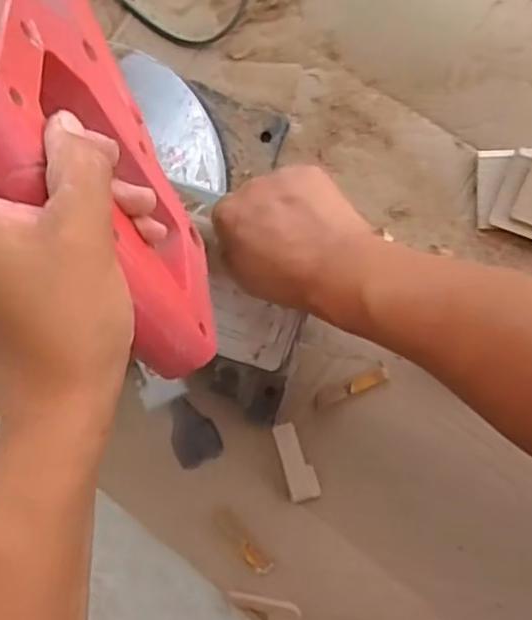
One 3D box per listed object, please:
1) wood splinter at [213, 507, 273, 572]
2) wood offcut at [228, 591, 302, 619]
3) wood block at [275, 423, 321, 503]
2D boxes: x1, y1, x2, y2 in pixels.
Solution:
[{"bbox_3d":[-0.021,0.211,0.608,0.019,0.005,0.072,-39,83,6],"label":"wood splinter"},{"bbox_3d":[-0.001,0.271,0.604,0.067,0.016,0.020,11,90,9],"label":"wood offcut"},{"bbox_3d":[0.027,0.137,0.599,0.027,0.004,0.071,-16,86,8],"label":"wood block"}]

